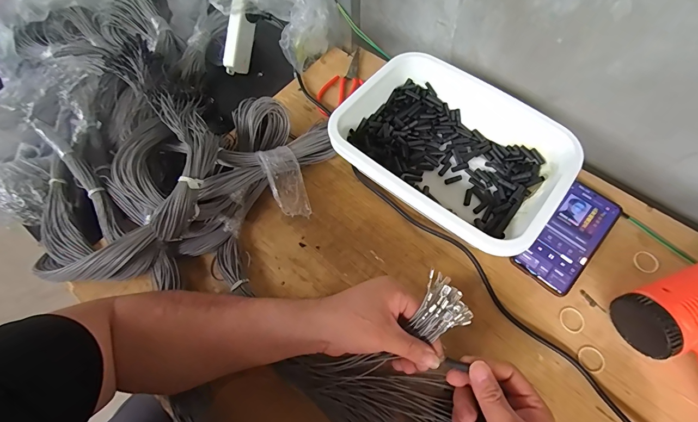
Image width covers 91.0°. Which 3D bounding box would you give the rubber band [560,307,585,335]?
[{"bbox_3d":[0.271,0.133,0.416,0.028,0.004,0.030,-1,64,1],"label":"rubber band"}]

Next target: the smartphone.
[{"bbox_3d":[0.295,0.035,0.459,0.070,0.014,0.164,41,71,19],"label":"smartphone"}]

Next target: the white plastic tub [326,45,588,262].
[{"bbox_3d":[0.141,-0.082,0.484,0.288,0.086,0.218,36,70,17],"label":"white plastic tub"}]

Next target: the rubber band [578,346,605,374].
[{"bbox_3d":[0.281,0.171,0.396,0.028,0.004,0.029,-1,64,1],"label":"rubber band"}]

